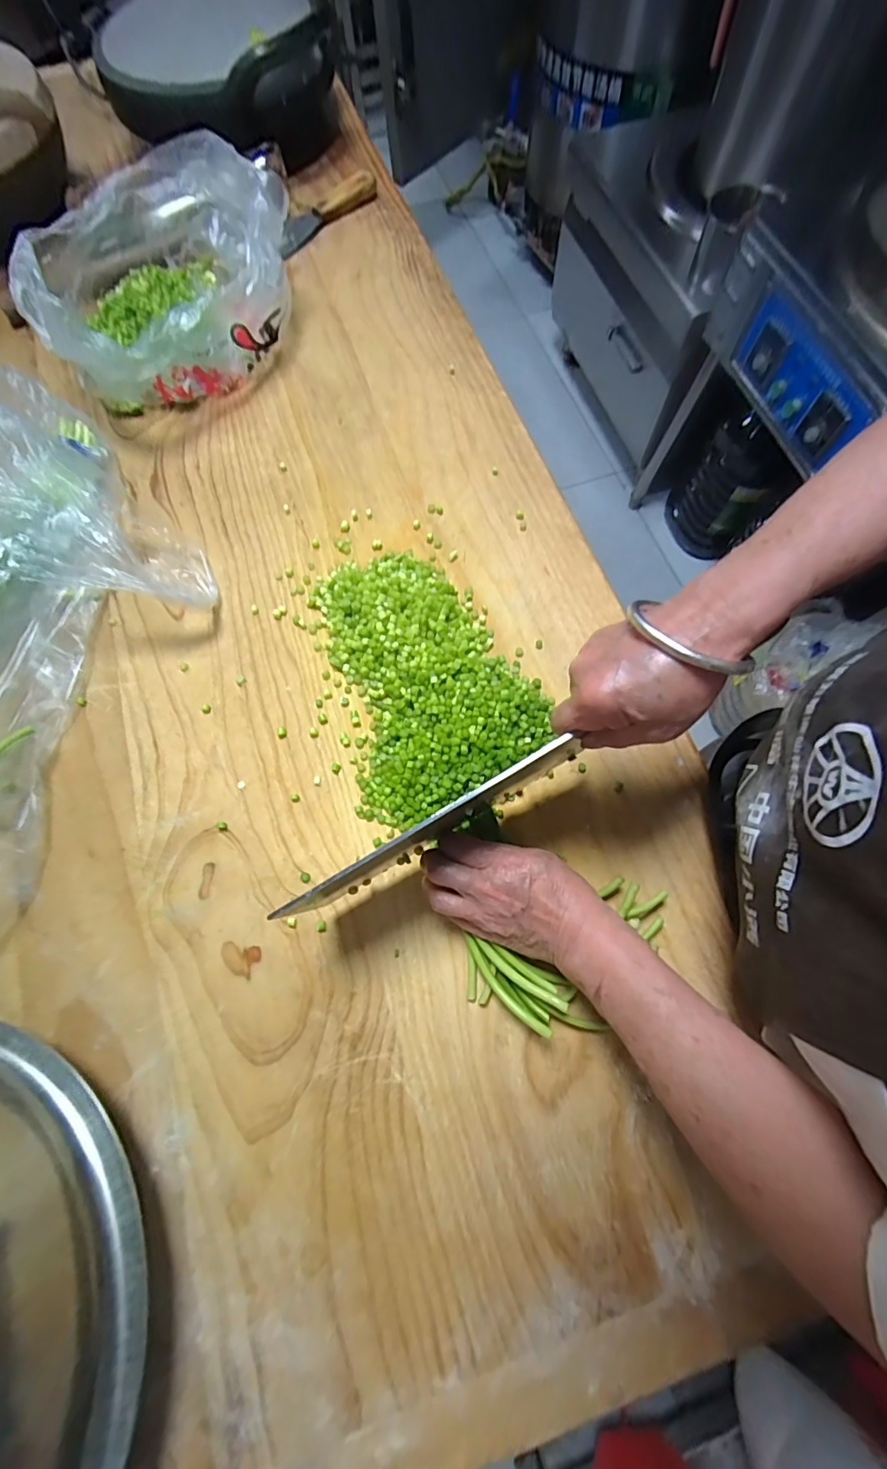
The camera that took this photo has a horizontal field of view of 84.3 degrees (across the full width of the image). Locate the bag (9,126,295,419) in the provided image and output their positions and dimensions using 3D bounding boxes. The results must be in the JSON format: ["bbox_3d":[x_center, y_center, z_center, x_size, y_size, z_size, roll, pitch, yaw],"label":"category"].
[{"bbox_3d":[-0.316,-0.503,0.546,0.270,0.122,0.285,-42,75,-11],"label":"bag"}]

